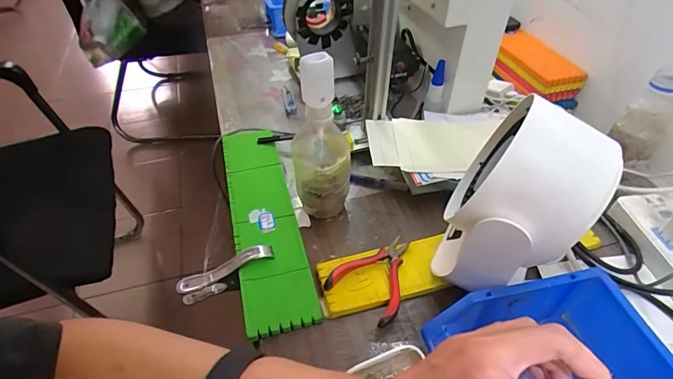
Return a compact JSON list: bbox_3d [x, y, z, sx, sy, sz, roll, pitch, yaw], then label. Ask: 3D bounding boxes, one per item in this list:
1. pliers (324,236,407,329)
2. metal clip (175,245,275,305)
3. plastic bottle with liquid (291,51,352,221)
[{"bbox_3d":[0.052,0.095,0.462,0.083,0.017,0.105,27,48,29],"label":"pliers"},{"bbox_3d":[-0.136,0.101,0.487,0.124,0.048,0.017,-29,49,0],"label":"metal clip"},{"bbox_3d":[-0.019,-0.061,0.499,0.073,0.224,0.082,0,45,-2],"label":"plastic bottle with liquid"}]

